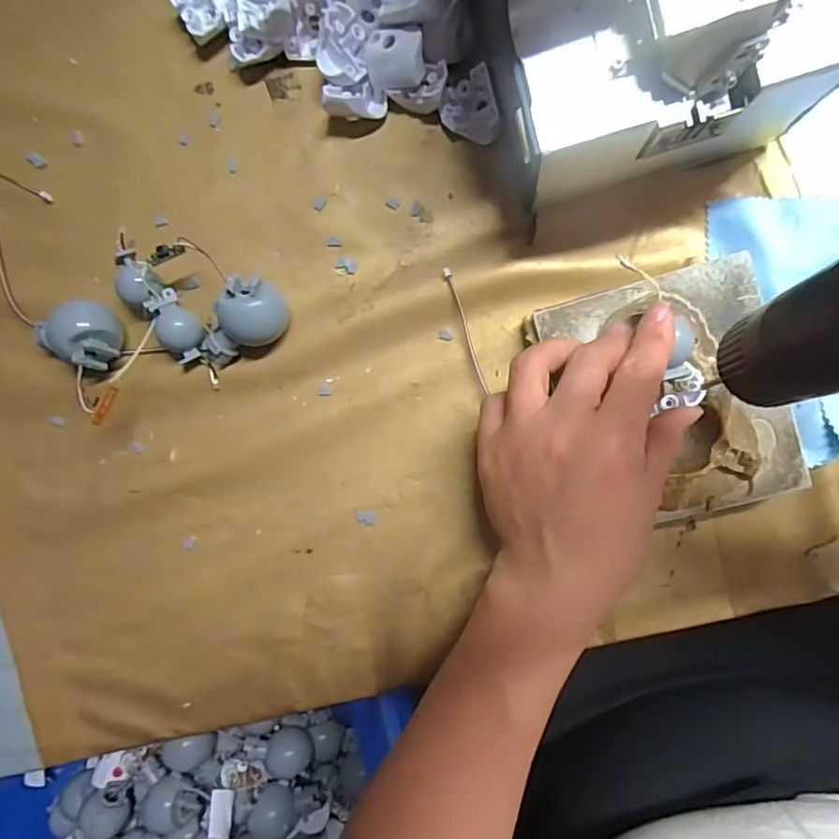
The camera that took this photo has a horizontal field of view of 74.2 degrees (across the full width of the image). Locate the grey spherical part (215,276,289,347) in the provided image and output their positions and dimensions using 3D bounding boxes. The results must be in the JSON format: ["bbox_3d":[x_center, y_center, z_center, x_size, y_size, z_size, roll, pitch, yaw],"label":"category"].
[{"bbox_3d":[-0.090,-0.057,0.301,0.029,0.030,0.033,25,95,8],"label":"grey spherical part"}]

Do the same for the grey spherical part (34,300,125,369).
[{"bbox_3d":[-0.193,-0.051,0.318,0.042,0.036,0.034,23,95,8],"label":"grey spherical part"}]

